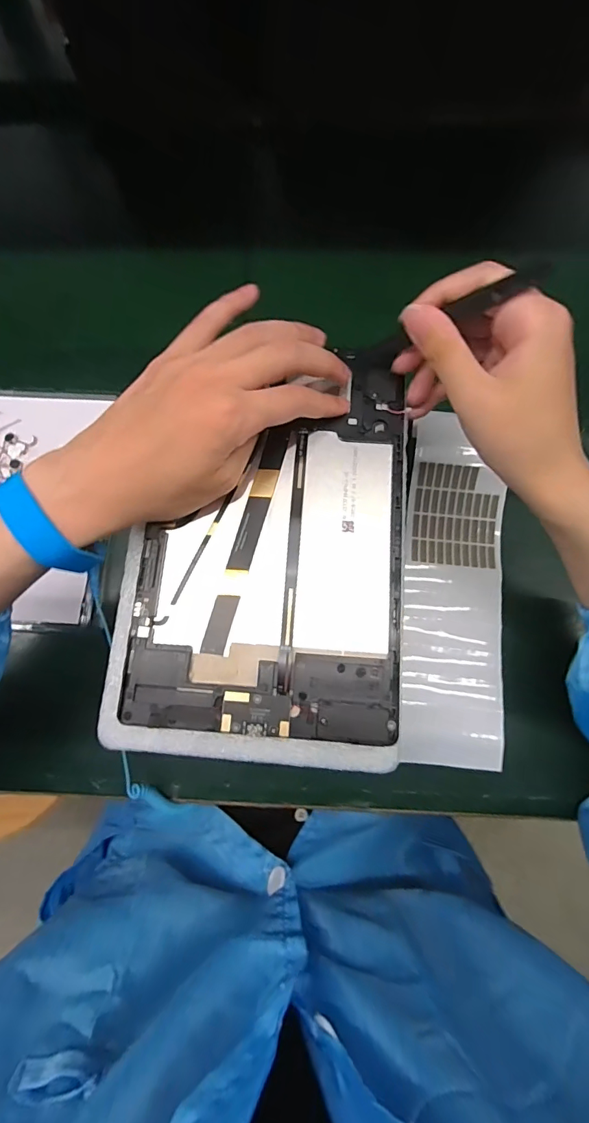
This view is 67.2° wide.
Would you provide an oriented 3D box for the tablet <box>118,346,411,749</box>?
[{"bbox_3d":[-0.010,-0.016,0.258,0.146,0.013,0.220,6,77,0],"label":"tablet"}]

